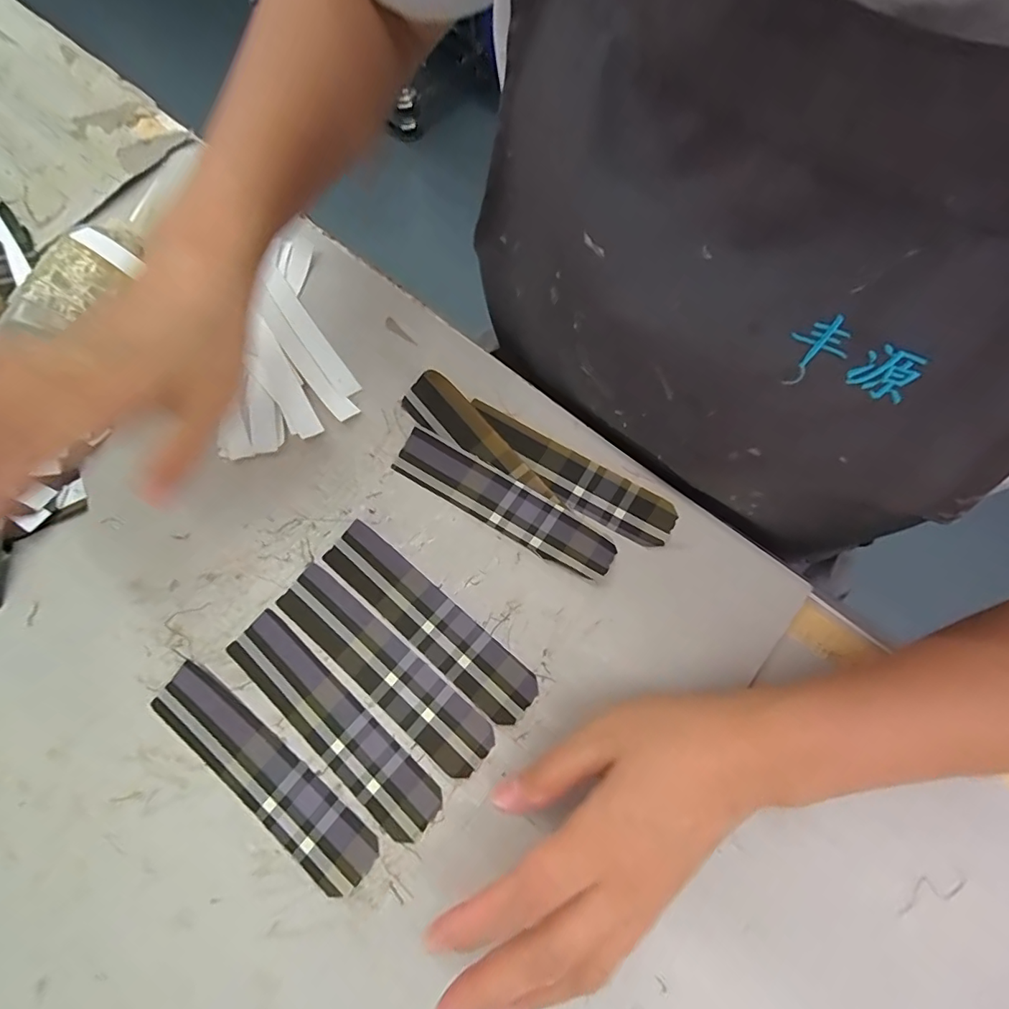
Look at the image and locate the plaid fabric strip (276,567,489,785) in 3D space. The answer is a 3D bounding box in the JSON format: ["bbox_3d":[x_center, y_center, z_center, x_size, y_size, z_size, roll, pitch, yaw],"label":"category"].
[{"bbox_3d":[-0.067,0.088,0.279,0.140,0.004,0.032,38,75,13],"label":"plaid fabric strip"}]

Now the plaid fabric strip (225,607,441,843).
[{"bbox_3d":[-0.092,0.114,0.271,0.141,0.004,0.031,40,75,13],"label":"plaid fabric strip"}]

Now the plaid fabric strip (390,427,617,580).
[{"bbox_3d":[-0.001,-0.002,0.303,0.140,0.006,0.031,31,73,11],"label":"plaid fabric strip"}]

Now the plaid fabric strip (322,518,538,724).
[{"bbox_3d":[-0.043,0.064,0.286,0.141,0.004,0.031,39,75,13],"label":"plaid fabric strip"}]

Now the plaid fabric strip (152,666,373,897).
[{"bbox_3d":[-0.125,0.137,0.261,0.140,0.004,0.031,37,74,13],"label":"plaid fabric strip"}]

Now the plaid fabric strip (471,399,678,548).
[{"bbox_3d":[0.037,-0.019,0.308,0.136,0.005,0.032,30,73,11],"label":"plaid fabric strip"}]

